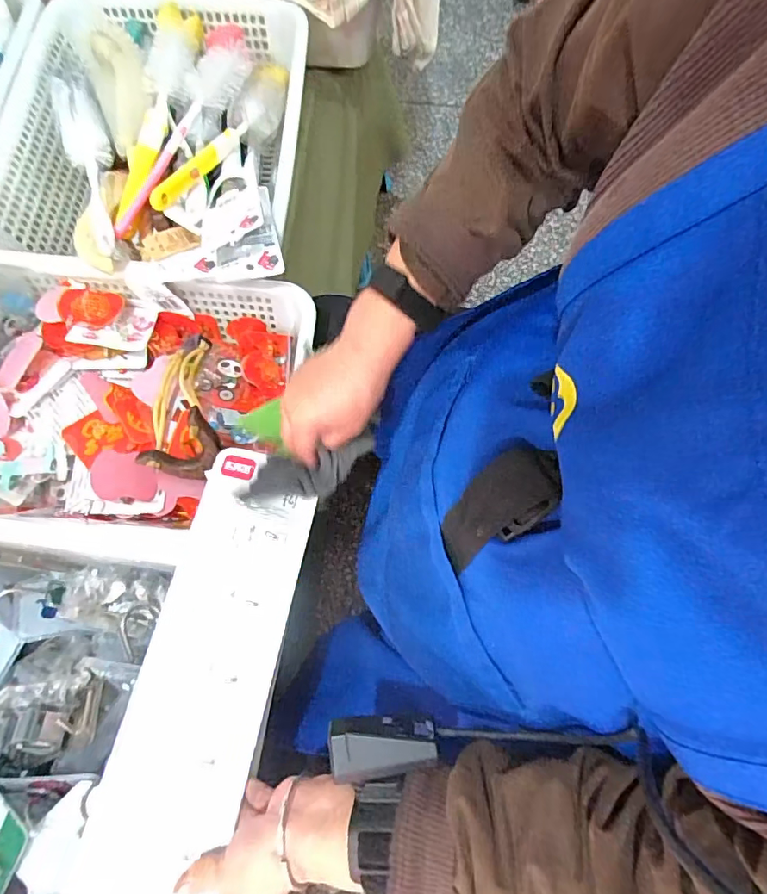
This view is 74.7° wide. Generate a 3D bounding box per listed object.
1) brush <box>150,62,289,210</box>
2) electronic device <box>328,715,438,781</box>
[{"bbox_3d":[-0.187,-0.394,0.627,0.052,0.056,0.341,19,60,6],"label":"brush"},{"bbox_3d":[-0.001,0.190,0.322,0.067,0.016,0.030,1,73,0],"label":"electronic device"}]

